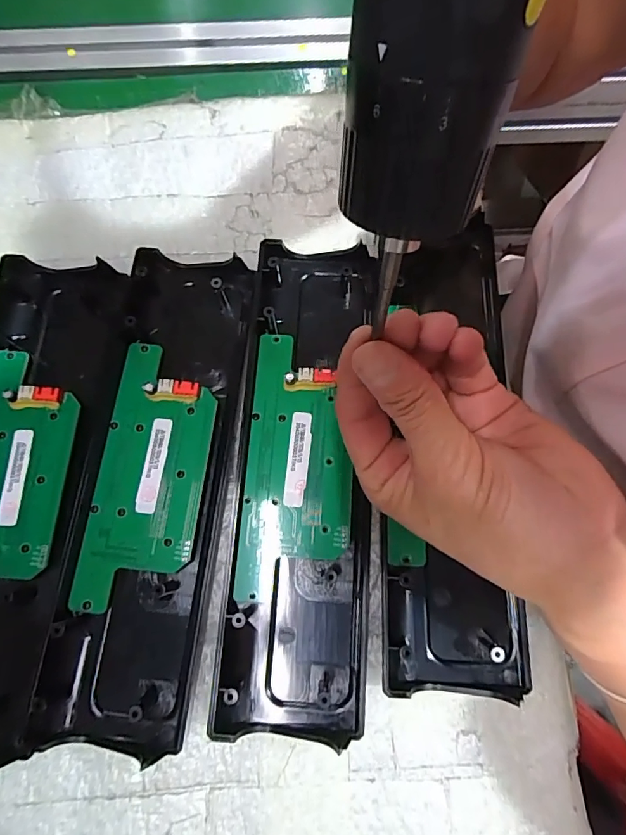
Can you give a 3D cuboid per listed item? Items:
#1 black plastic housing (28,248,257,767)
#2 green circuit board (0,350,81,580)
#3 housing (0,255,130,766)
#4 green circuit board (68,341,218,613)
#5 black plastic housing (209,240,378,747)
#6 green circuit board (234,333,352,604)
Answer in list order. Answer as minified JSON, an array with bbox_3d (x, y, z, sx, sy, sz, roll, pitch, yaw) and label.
[{"bbox_3d":[-0.084,0.028,0.237,0.070,0.015,0.247,5,75,3],"label":"black plastic housing"},{"bbox_3d":[-0.156,0.031,0.234,0.054,0.011,0.133,3,75,2],"label":"green circuit board"},{"bbox_3d":[-0.158,0.030,0.234,0.084,0.019,0.246,3,75,2],"label":"housing"},{"bbox_3d":[-0.084,0.028,0.235,0.054,0.012,0.134,5,75,3],"label":"green circuit board"},{"bbox_3d":[-0.004,0.023,0.237,0.068,0.017,0.245,3,75,2],"label":"black plastic housing"},{"bbox_3d":[-0.007,0.022,0.236,0.053,0.013,0.134,3,75,2],"label":"green circuit board"}]

